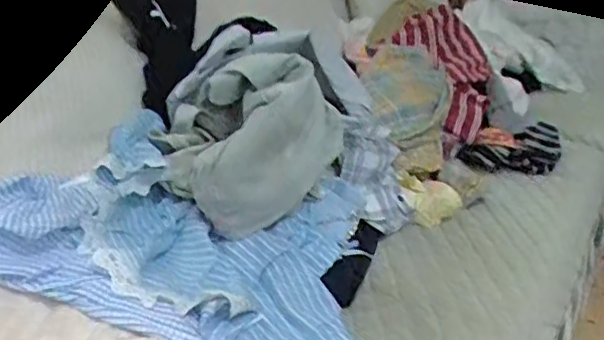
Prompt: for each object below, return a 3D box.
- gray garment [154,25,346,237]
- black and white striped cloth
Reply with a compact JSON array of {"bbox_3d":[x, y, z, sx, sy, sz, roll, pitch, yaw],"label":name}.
[{"bbox_3d":[-0.081,-0.064,0.827,0.225,0.210,0.240,-10,25,-28],"label":"gray garment"},{"bbox_3d":[0.420,-0.037,1.171,0.215,0.075,0.115,-4,22,-15],"label":"black and white striped cloth"}]

